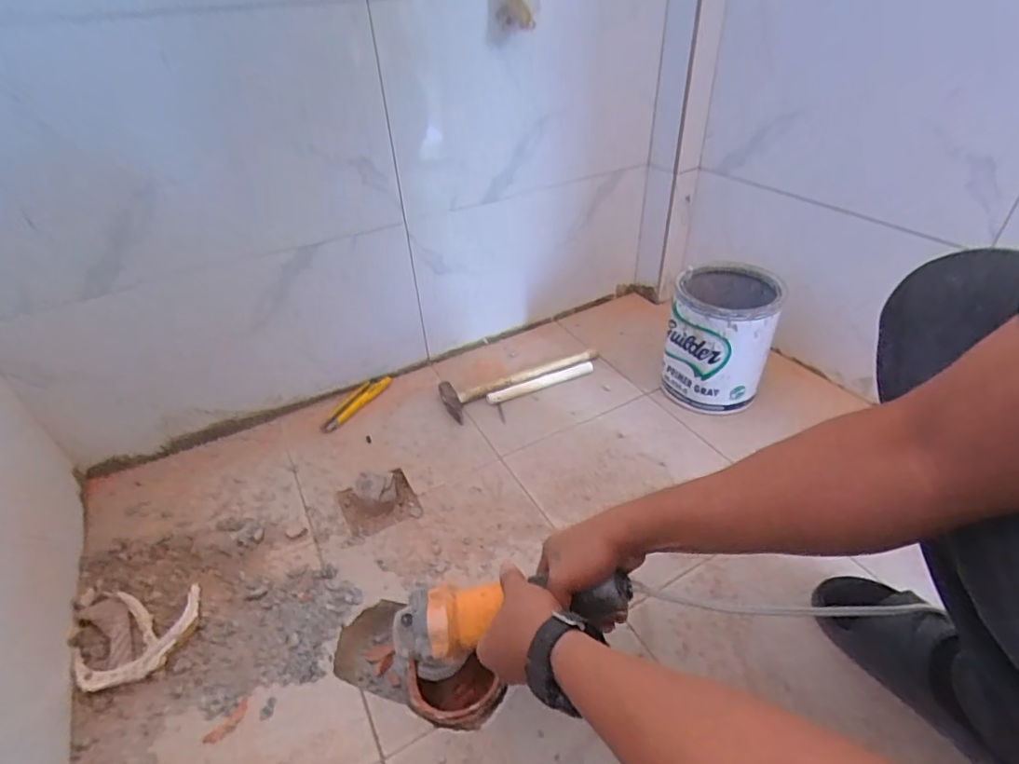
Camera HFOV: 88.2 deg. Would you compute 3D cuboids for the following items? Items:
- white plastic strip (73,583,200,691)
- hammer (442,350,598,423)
[{"bbox_3d":[-0.448,0.293,0.615,0.148,0.022,0.117,-6,37,-3],"label":"white plastic strip"},{"bbox_3d":[0.019,-0.015,1.001,0.319,0.026,0.095,-22,40,-23],"label":"hammer"}]

